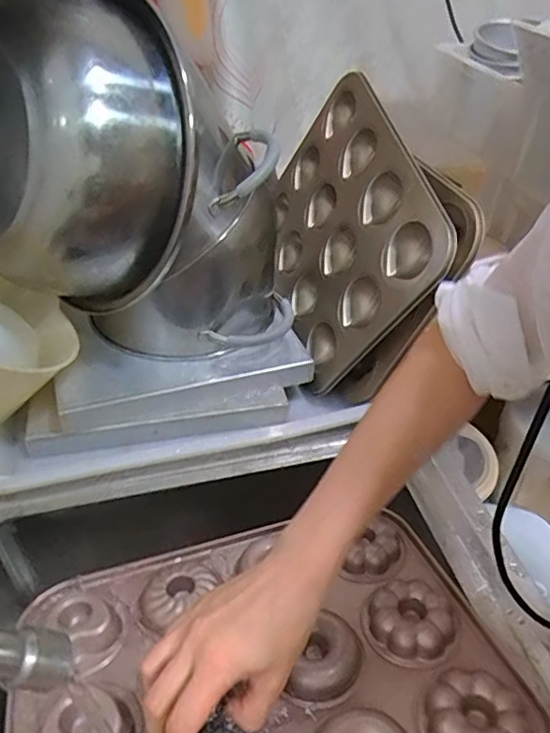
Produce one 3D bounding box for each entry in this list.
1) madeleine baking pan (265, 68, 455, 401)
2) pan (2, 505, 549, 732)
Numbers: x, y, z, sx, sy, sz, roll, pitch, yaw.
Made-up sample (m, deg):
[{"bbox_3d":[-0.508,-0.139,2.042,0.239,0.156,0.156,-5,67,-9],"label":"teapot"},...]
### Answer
[{"bbox_3d":[0.078,-0.169,0.676,0.029,0.244,0.333,9,47,-30],"label":"madeleine baking pan"},{"bbox_3d":[-0.014,0.218,0.411,0.342,0.050,0.261,-11,31,-15],"label":"pan"}]

